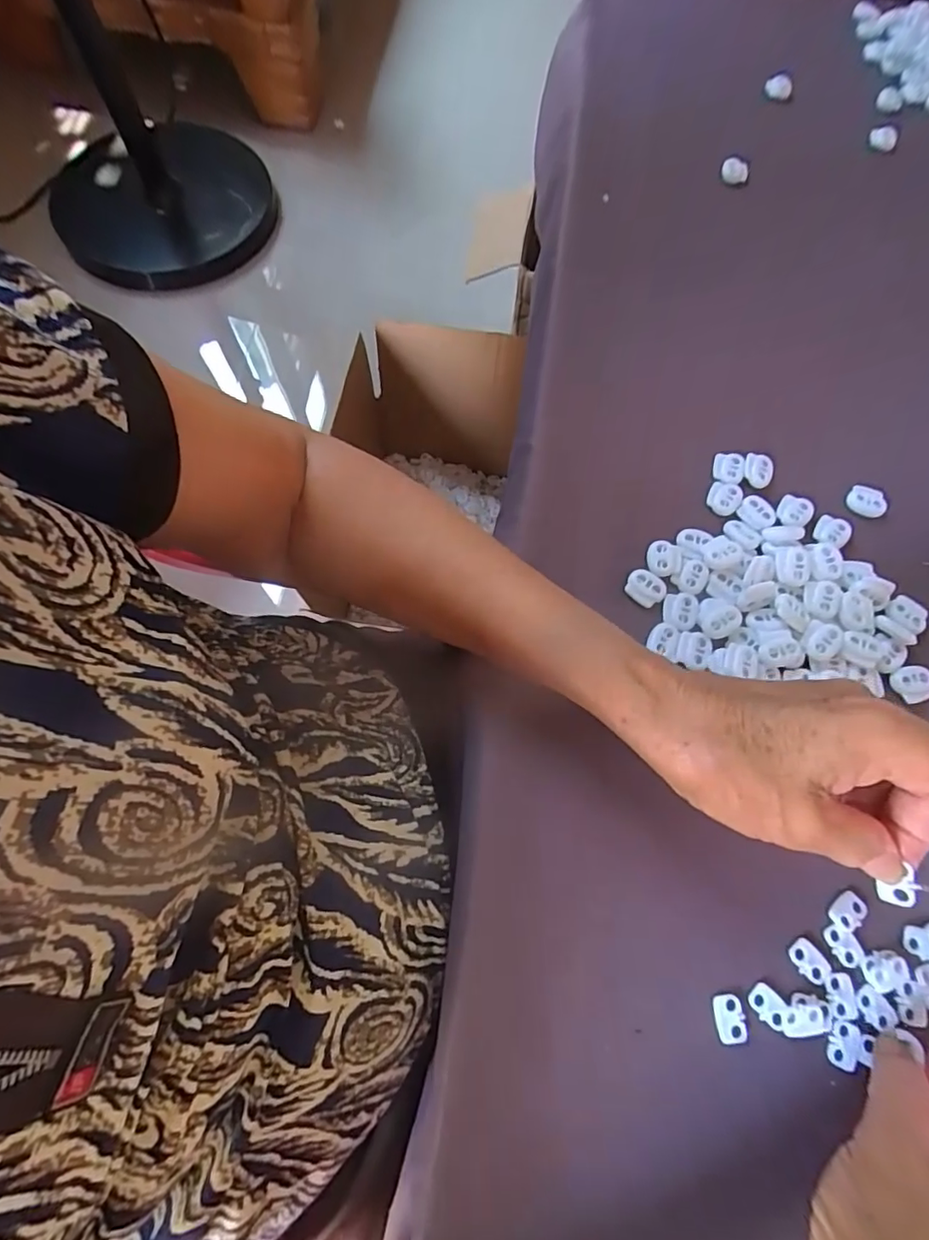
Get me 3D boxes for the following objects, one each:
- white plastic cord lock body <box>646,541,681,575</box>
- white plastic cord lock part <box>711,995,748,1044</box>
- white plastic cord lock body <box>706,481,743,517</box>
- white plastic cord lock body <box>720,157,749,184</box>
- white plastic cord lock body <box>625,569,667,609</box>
[{"bbox_3d":[0.118,-0.036,0.318,0.020,0.004,0.020,2,71,-1],"label":"white plastic cord lock body"},{"bbox_3d":[0.120,0.180,0.246,0.013,0.004,0.018,-4,71,-3],"label":"white plastic cord lock part"},{"bbox_3d":[0.160,-0.075,0.336,0.020,0.005,0.022,28,73,8],"label":"white plastic cord lock body"},{"bbox_3d":[0.218,-0.362,0.440,0.022,0.010,0.017,25,72,7],"label":"white plastic cord lock body"},{"bbox_3d":[0.104,-0.019,0.312,0.022,0.004,0.018,33,73,10],"label":"white plastic cord lock body"}]

